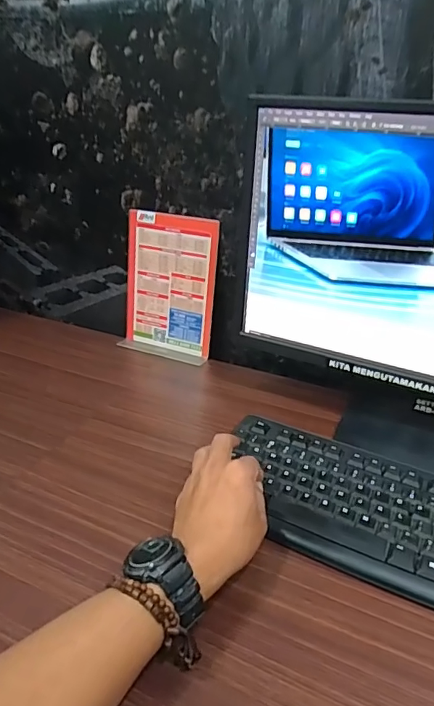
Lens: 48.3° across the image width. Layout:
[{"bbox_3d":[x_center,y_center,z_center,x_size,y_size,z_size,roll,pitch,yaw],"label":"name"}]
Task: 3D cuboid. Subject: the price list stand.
[{"bbox_3d":[-0.077,-0.100,0.744,0.147,0.206,0.062,13,32,20],"label":"price list stand"}]

